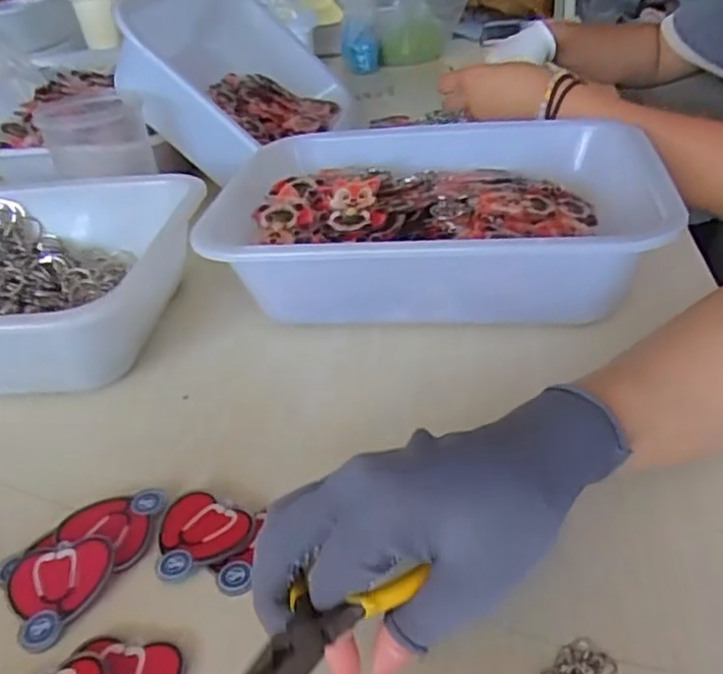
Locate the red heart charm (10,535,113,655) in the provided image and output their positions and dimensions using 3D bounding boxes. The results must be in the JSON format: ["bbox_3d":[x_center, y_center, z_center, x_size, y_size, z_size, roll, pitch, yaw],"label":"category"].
[{"bbox_3d":[-0.145,0.118,0.329,0.050,0.007,0.055,-27,39,-27],"label":"red heart charm"}]

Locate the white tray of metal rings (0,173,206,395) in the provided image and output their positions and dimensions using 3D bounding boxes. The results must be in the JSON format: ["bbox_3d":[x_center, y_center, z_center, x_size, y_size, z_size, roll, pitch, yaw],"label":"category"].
[{"bbox_3d":[-0.302,-0.039,0.533,0.333,0.080,0.241,-2,34,6],"label":"white tray of metal rings"}]

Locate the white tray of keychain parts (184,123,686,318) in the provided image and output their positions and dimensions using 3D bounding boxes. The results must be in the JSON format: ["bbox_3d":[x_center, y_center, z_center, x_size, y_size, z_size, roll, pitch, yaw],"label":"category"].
[{"bbox_3d":[0.062,-0.089,0.541,0.335,0.086,0.241,1,35,11],"label":"white tray of keychain parts"}]

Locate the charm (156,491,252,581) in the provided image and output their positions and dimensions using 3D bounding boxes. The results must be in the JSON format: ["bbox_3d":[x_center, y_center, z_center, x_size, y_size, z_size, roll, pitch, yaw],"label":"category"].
[{"bbox_3d":[-0.085,0.100,0.352,0.048,0.006,0.047,-21,37,-21],"label":"charm"}]

